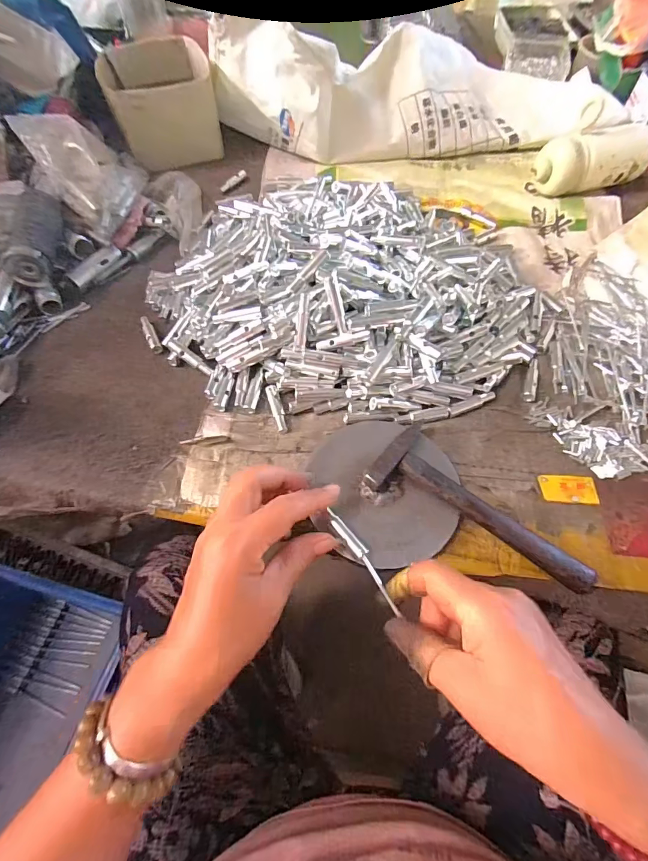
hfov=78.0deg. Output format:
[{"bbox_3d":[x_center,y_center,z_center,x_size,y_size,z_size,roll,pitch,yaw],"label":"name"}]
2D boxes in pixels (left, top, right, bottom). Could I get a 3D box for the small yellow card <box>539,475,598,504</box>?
[{"bbox_3d":[0.207,0.050,0.338,0.046,0.004,0.025,3,61,2],"label":"small yellow card"}]

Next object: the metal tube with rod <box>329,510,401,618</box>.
[{"bbox_3d":[0.029,0.094,0.293,0.011,0.008,0.086,-30,68,-16],"label":"metal tube with rod"}]

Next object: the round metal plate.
[{"bbox_3d":[0.049,0.044,0.329,0.117,0.013,0.128,-2,56,2],"label":"round metal plate"}]

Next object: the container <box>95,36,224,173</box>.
[{"bbox_3d":[-0.241,-0.489,0.602,0.144,0.090,0.162,-15,62,-8],"label":"container"}]

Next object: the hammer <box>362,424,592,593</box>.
[{"bbox_3d":[0.123,0.059,0.316,0.173,0.028,0.066,28,64,15],"label":"hammer"}]

